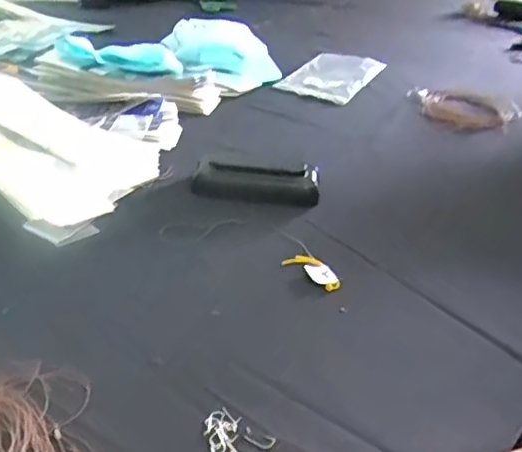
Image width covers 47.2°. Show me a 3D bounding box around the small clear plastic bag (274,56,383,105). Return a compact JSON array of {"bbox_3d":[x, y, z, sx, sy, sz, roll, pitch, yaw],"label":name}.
[{"bbox_3d":[0.095,-0.204,0.807,0.101,0.015,0.161,18,38,22],"label":"small clear plastic bag"}]

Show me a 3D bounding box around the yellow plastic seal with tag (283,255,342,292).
[{"bbox_3d":[0.039,0.032,0.427,0.020,0.004,0.045,-23,42,-38],"label":"yellow plastic seal with tag"}]

